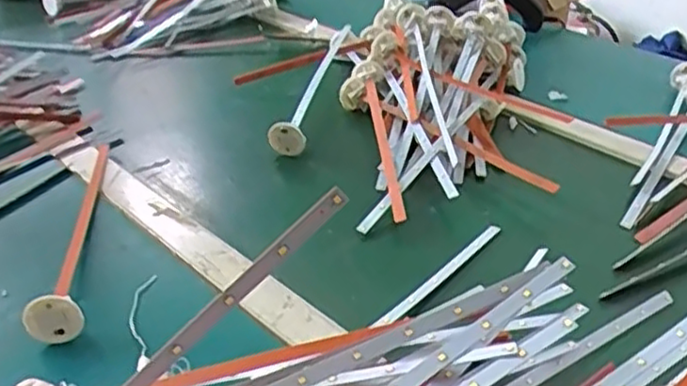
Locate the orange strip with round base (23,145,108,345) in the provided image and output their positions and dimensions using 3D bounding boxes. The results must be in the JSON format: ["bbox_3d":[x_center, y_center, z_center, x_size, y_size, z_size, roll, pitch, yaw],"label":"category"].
[{"bbox_3d":[-0.231,0.022,0.603,0.037,0.035,0.273,-6,32,-11],"label":"orange strip with round base"}]

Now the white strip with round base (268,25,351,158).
[{"bbox_3d":[-0.035,-0.133,0.840,0.044,0.045,0.287,6,32,7],"label":"white strip with round base"}]

